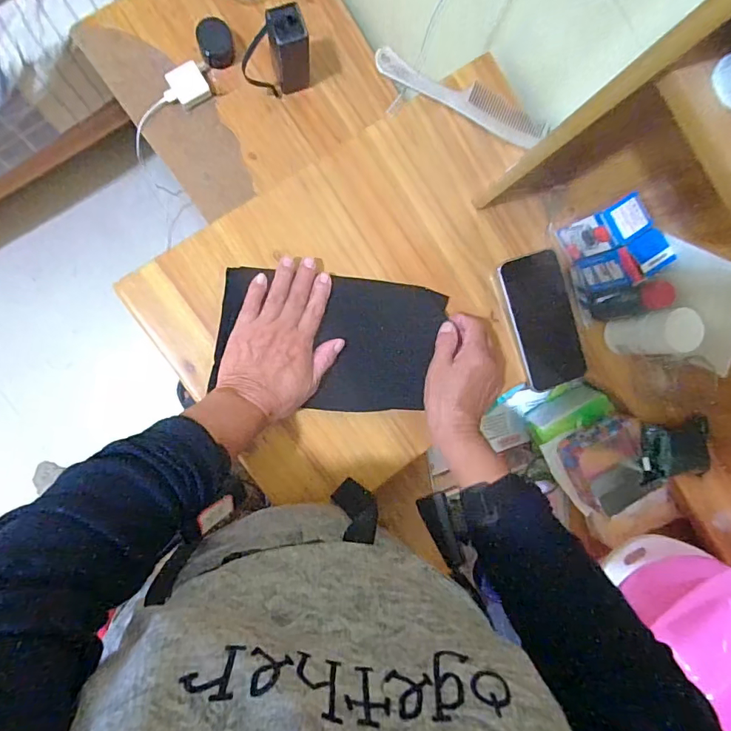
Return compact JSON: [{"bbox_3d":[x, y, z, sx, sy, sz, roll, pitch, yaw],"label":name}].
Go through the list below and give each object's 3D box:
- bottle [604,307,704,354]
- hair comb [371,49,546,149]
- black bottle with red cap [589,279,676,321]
[{"bbox_3d":[0.329,-0.038,0.524,0.049,0.086,0.045,-6,93,-9],"label":"bottle"},{"bbox_3d":[0.115,-0.313,0.533,0.213,0.011,0.040,22,88,-10],"label":"hair comb"},{"bbox_3d":[0.302,-0.073,0.522,0.040,0.085,0.035,-7,93,-9],"label":"black bottle with red cap"}]

